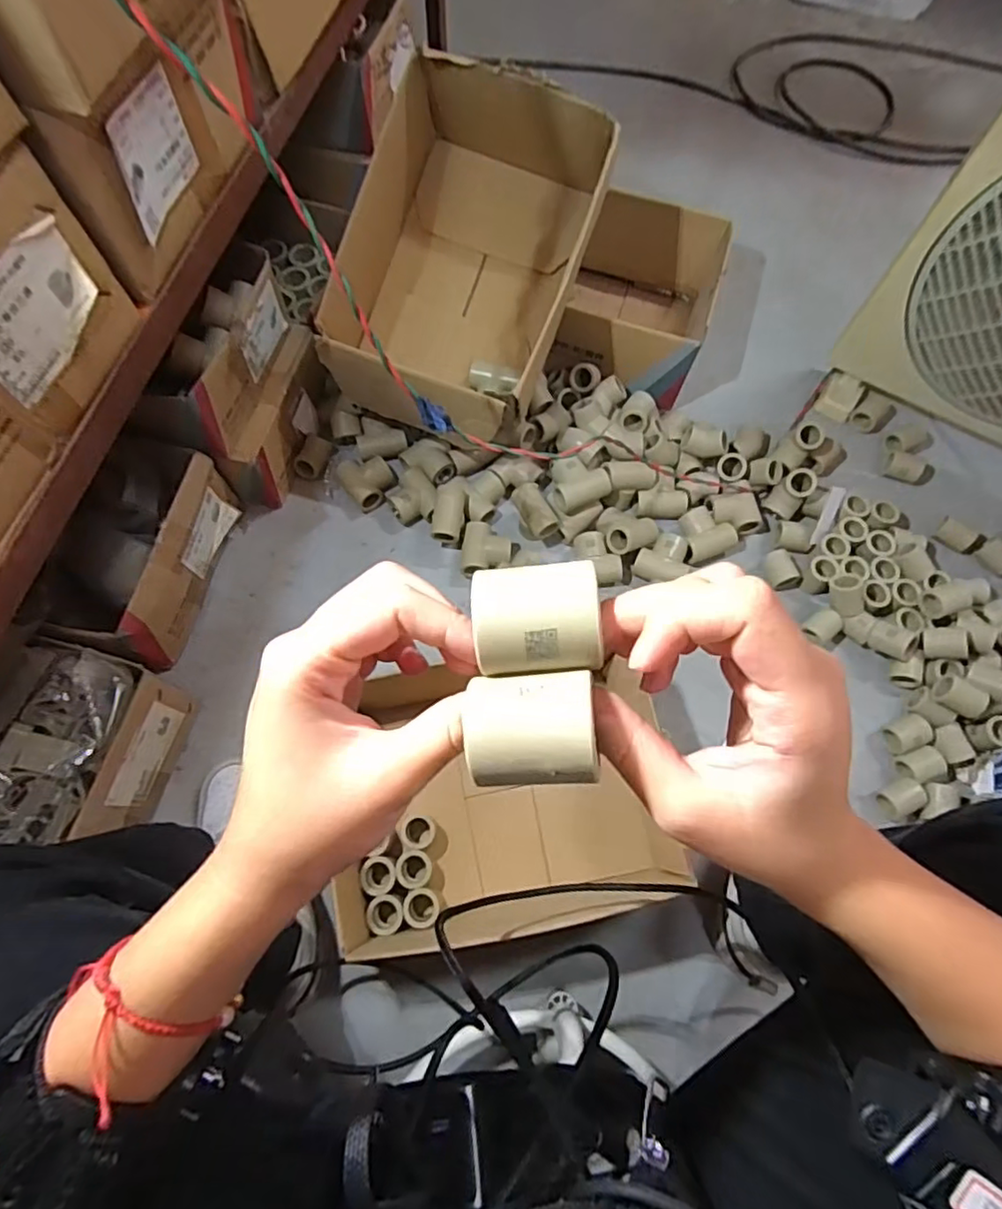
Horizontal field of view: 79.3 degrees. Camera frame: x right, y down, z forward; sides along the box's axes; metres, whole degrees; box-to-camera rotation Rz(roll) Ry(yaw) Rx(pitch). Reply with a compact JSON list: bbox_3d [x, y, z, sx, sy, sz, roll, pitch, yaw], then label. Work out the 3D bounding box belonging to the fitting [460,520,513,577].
[{"bbox_3d":[-0.015,-0.062,0.719,0.062,0.036,0.066,1,70,-1],"label":"fitting"}]

